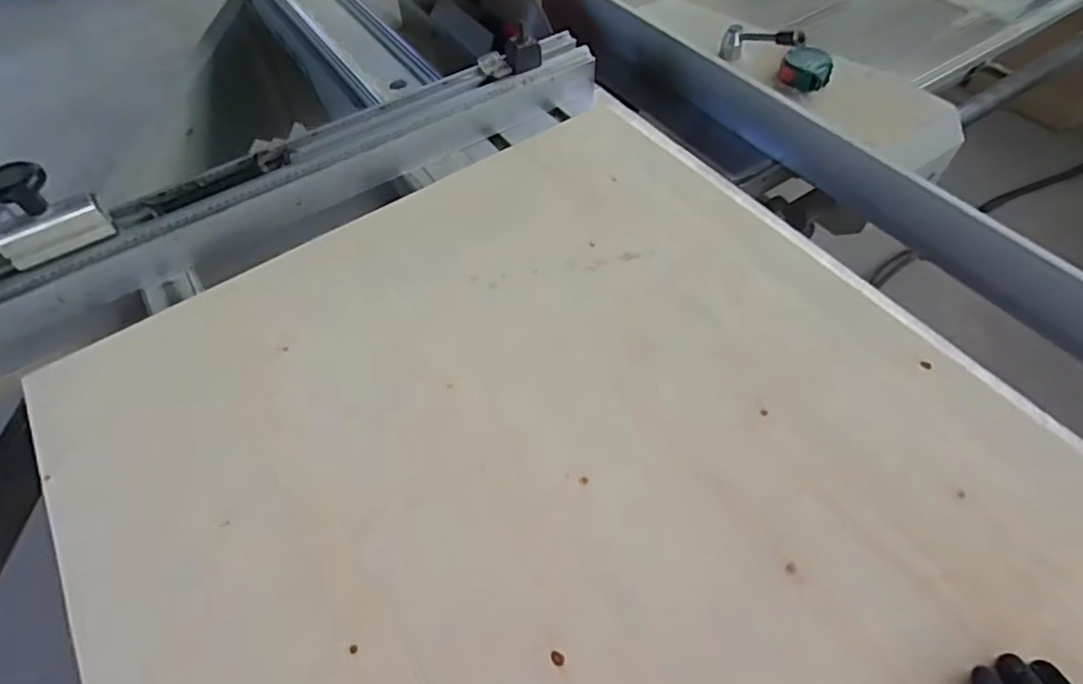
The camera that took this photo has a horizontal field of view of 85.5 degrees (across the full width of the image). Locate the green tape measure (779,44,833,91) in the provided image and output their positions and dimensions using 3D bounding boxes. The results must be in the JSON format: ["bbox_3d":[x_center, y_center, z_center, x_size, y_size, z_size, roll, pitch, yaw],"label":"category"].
[{"bbox_3d":[0.361,-0.370,0.799,0.064,0.029,0.060,20,75,22],"label":"green tape measure"}]

